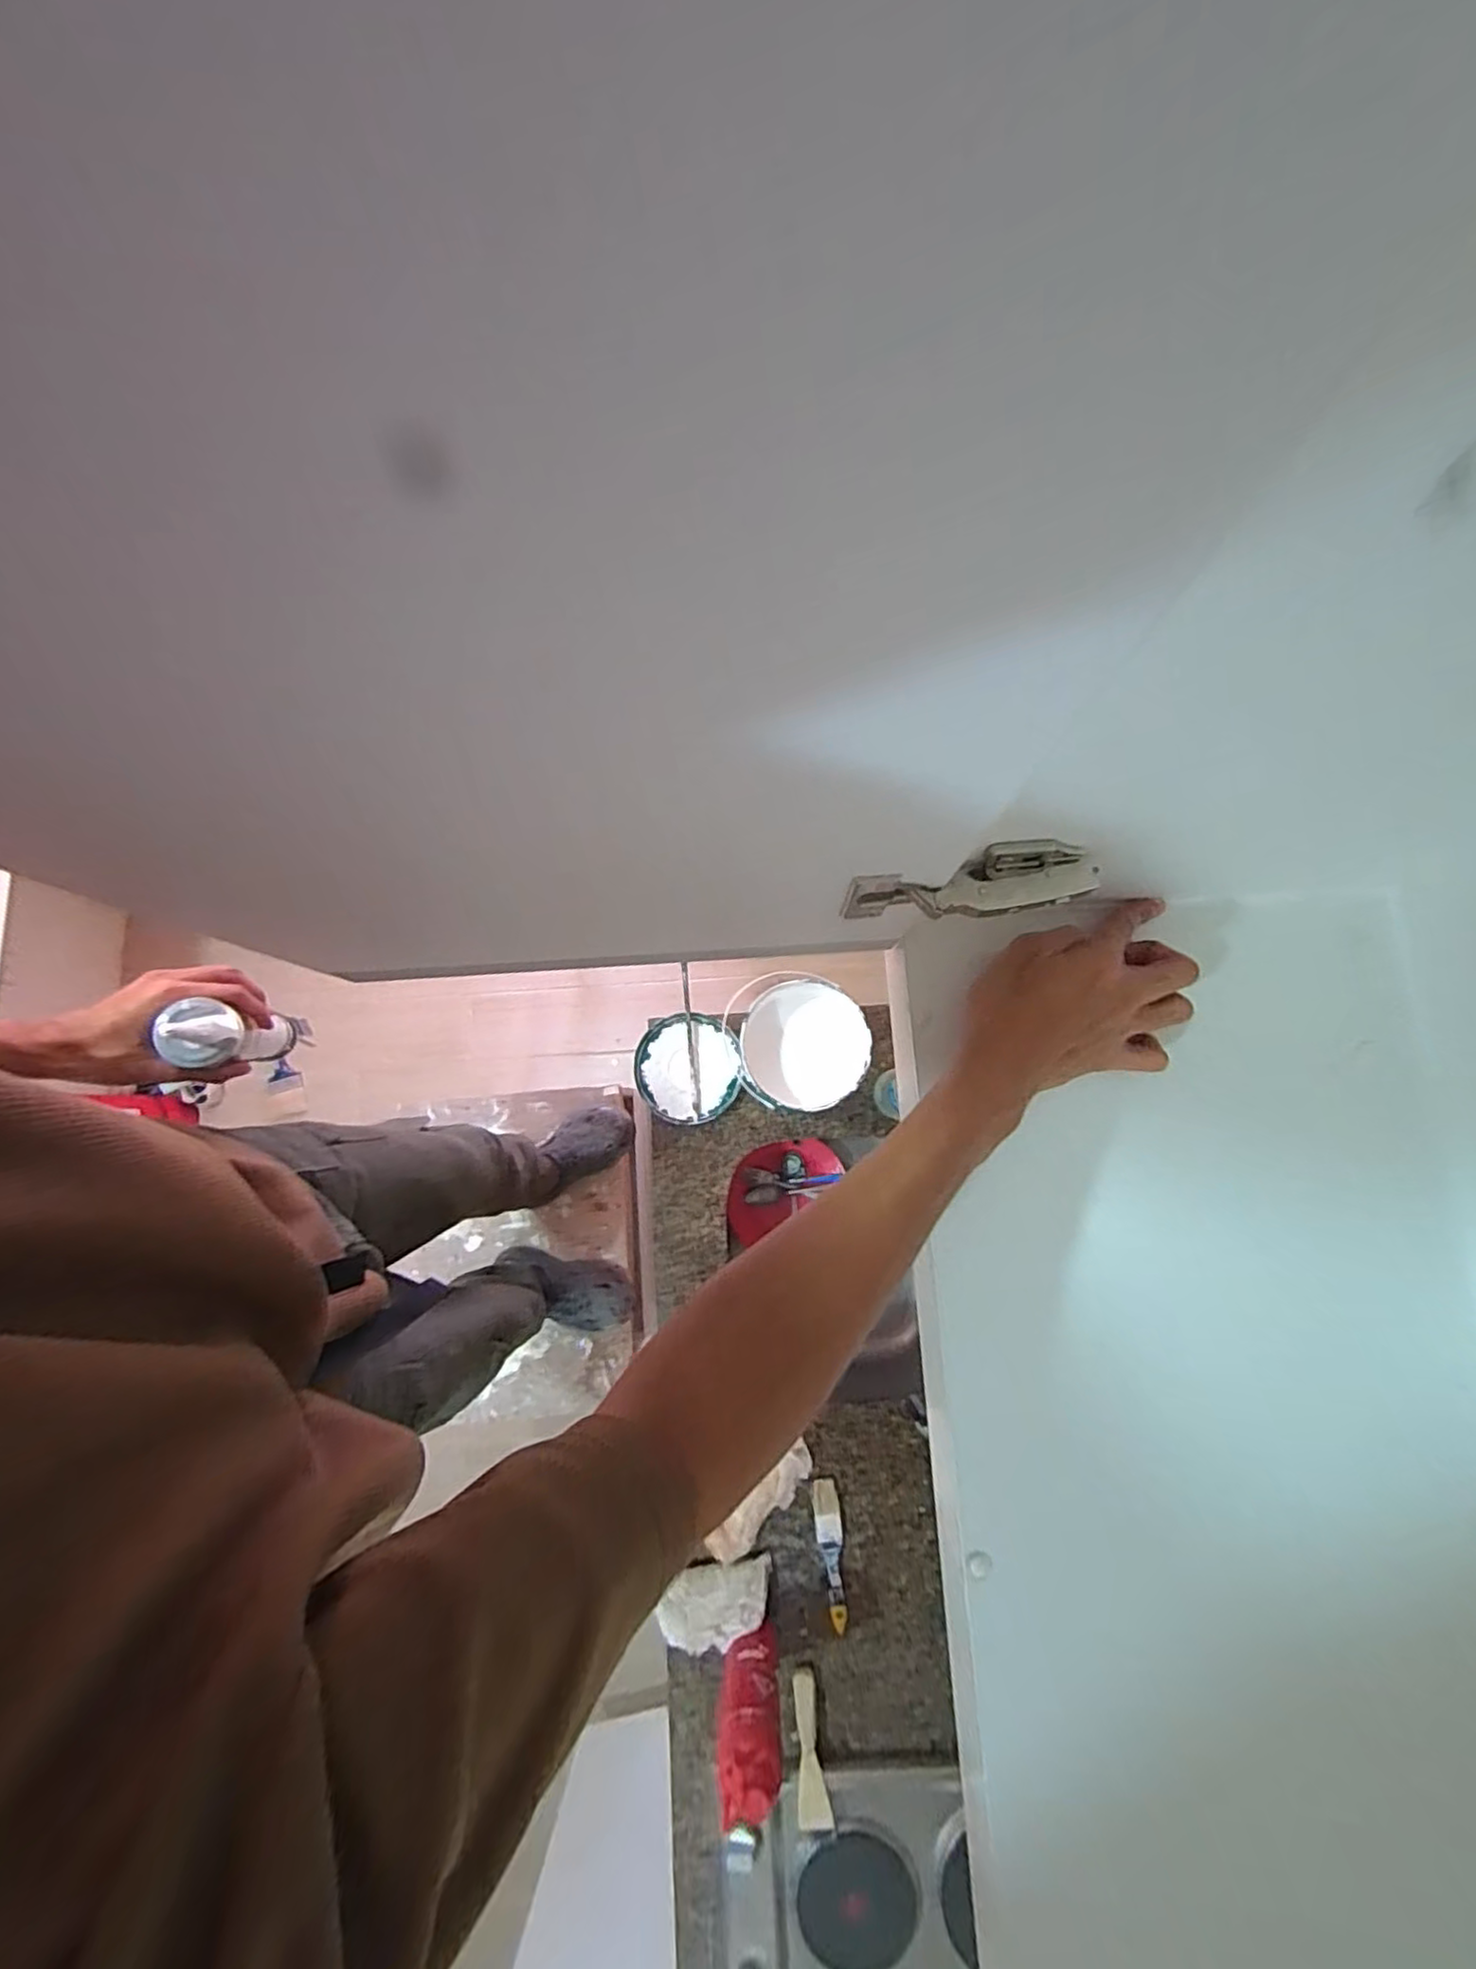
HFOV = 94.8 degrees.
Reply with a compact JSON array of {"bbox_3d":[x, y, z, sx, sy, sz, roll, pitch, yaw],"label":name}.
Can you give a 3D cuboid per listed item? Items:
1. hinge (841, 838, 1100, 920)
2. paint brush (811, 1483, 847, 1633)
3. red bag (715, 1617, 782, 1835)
[{"bbox_3d":[0.115,-0.048,0.339,0.121,0.042,0.027,-7,80,12],"label":"hinge"},{"bbox_3d":[0.135,0.804,0.962,0.040,0.026,0.166,-11,80,2],"label":"paint brush"},{"bbox_3d":[0.013,0.877,0.813,0.078,0.196,0.070,1,80,4],"label":"red bag"}]

